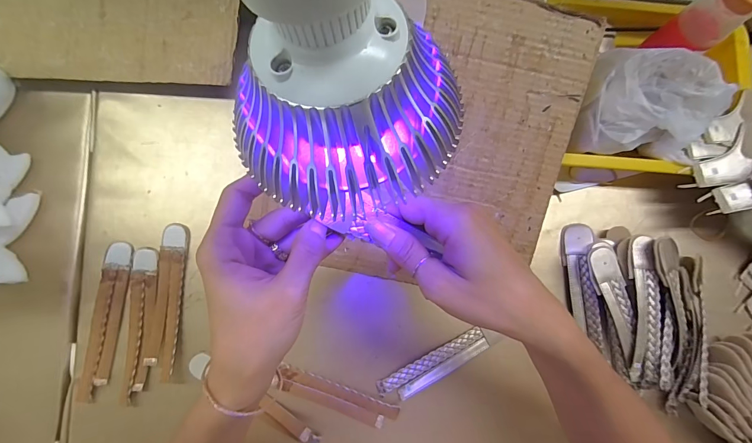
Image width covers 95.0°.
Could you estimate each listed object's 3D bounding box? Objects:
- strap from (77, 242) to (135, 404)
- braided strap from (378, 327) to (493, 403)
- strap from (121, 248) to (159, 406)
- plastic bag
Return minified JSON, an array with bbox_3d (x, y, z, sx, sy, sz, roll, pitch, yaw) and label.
[{"bbox_3d":[-0.271,0.100,0.345,0.027,0.008,0.154,6,83,-3],"label":"strap"},{"bbox_3d":[0.061,0.151,0.361,0.122,0.009,0.027,-27,86,-7],"label":"braided strap"},{"bbox_3d":[-0.238,0.103,0.346,0.024,0.008,0.148,0,83,-4],"label":"strap"},{"bbox_3d":[0.290,-0.120,0.356,0.153,0.060,0.106,6,83,-3],"label":"plastic bag"}]

